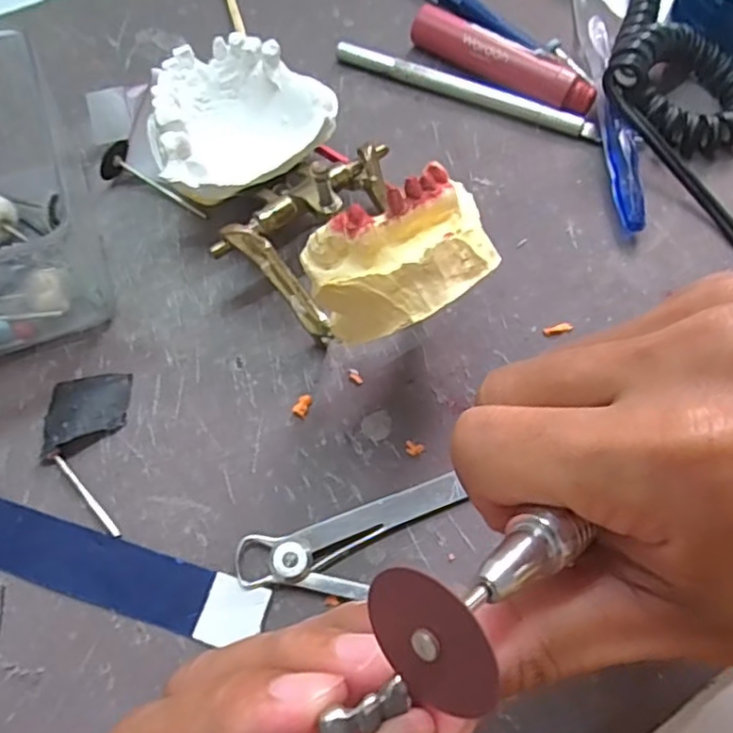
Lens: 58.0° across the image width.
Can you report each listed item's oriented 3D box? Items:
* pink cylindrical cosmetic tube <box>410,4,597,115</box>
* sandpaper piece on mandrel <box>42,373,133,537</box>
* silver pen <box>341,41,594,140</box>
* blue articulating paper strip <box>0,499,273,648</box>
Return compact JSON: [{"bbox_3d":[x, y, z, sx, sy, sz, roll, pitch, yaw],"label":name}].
[{"bbox_3d":[0.059,-0.134,0.293,0.087,0.018,0.014,34,71,13],"label":"pink cylindrical cosmetic tube"},{"bbox_3d":[-0.097,0.029,0.227,0.027,0.006,0.056,-4,67,-2],"label":"sandpaper piece on mandrel"},{"bbox_3d":[0.043,-0.123,0.294,0.120,0.008,0.009,24,69,9],"label":"silver pen"},{"bbox_3d":[-0.082,0.066,0.212,0.101,0.004,0.021,17,68,7],"label":"blue articulating paper strip"}]

